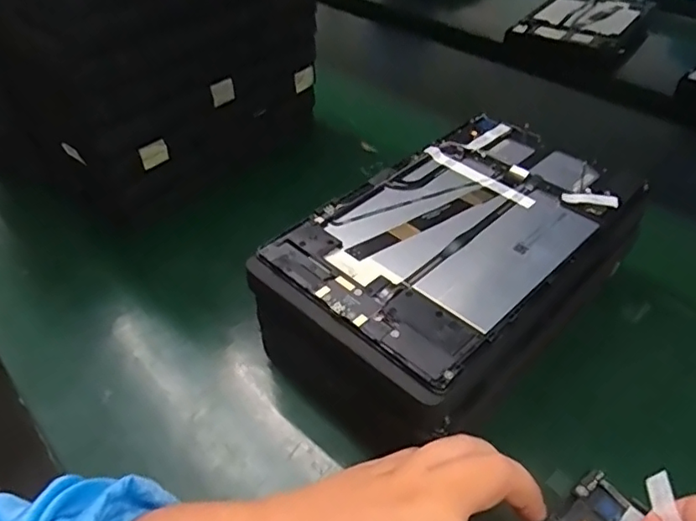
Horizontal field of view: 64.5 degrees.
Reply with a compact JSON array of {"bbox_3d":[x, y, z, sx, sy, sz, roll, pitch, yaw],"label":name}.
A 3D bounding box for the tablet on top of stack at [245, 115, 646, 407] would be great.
[{"bbox_3d":[0.074,-0.024,0.367,0.246,0.010,0.148,-34,51,-31],"label":"tablet on top of stack"}]

